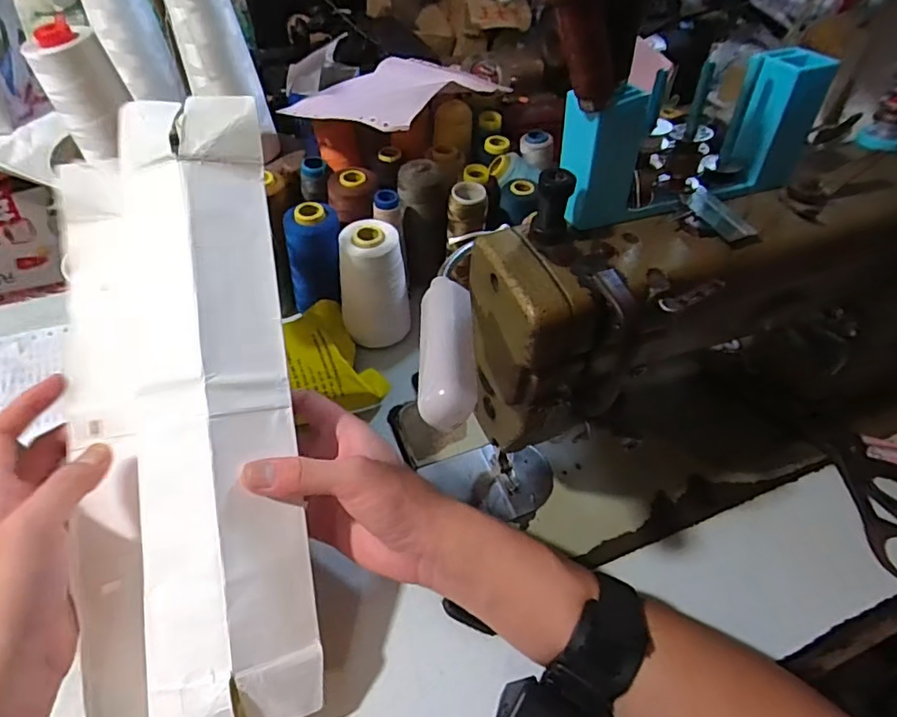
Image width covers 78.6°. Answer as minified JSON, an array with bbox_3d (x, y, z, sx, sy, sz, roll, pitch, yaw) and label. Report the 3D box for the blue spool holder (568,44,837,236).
[{"bbox_3d":[0.115,-0.105,0.265,0.138,0.058,0.032,-19,52,-17],"label":"blue spool holder"}]

